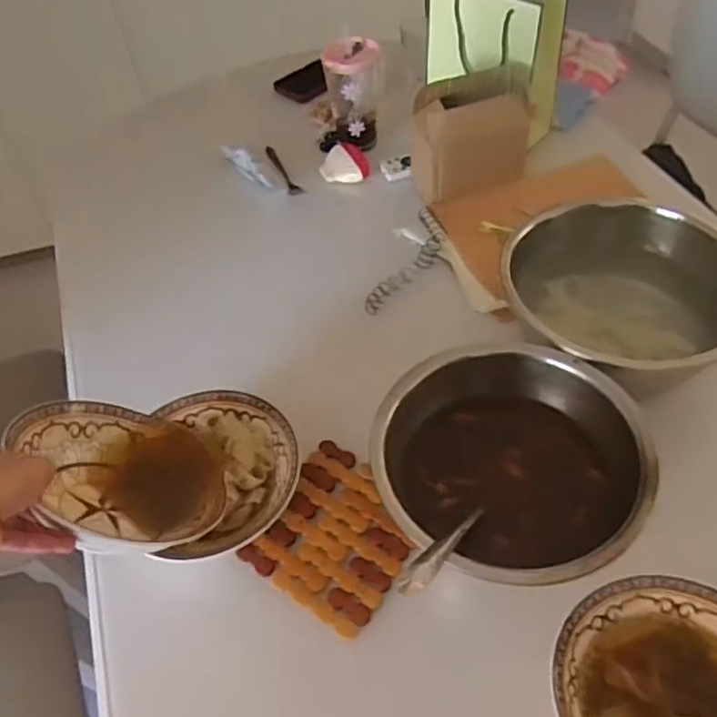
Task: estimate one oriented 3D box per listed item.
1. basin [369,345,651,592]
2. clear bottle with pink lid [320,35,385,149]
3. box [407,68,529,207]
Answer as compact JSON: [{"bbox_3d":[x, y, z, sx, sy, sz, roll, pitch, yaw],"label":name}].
[{"bbox_3d":[0.133,0.109,0.584,0.225,0.100,0.202,-6,50,1],"label":"basin"},{"bbox_3d":[-0.003,-0.401,1.000,0.077,0.139,0.075,2,50,7],"label":"clear bottle with pink lid"},{"bbox_3d":[0.157,-0.311,0.915,0.162,0.120,0.116,-6,50,1],"label":"box"}]

